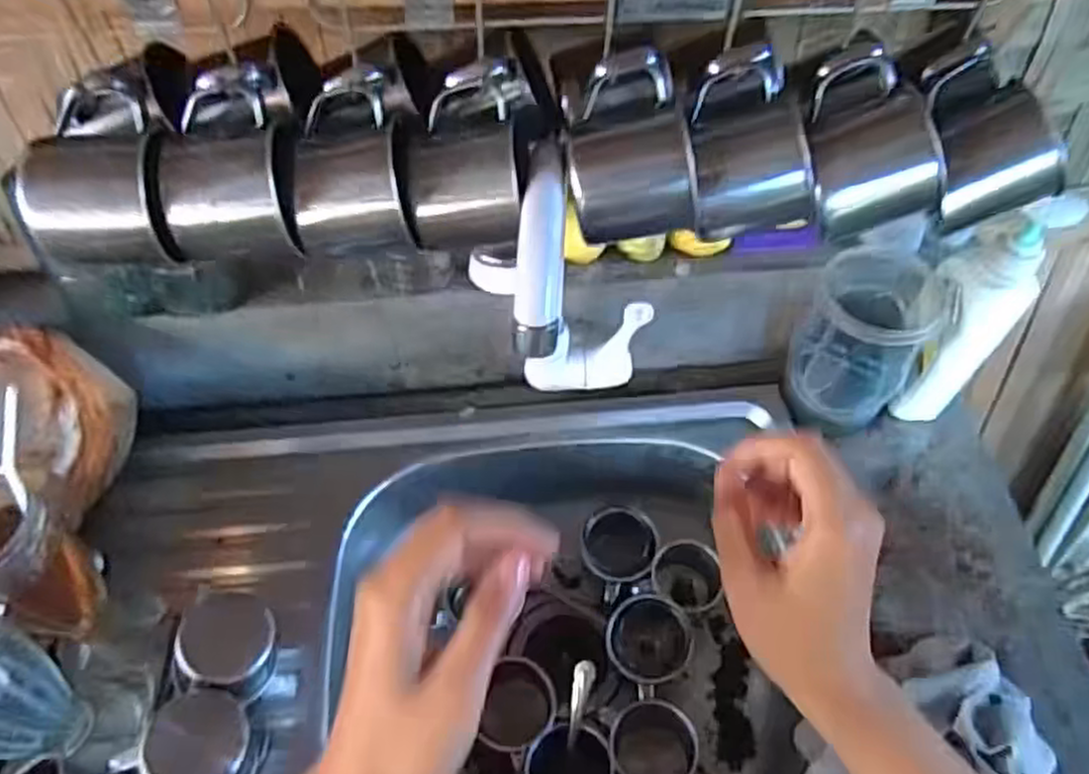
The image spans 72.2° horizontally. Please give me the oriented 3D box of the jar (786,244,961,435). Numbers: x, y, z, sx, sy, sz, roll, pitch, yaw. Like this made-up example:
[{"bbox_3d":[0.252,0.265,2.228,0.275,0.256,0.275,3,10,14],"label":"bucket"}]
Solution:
[{"bbox_3d":[0.277,-0.035,0.656,0.095,0.136,0.115,38,63,24],"label":"jar"}]

